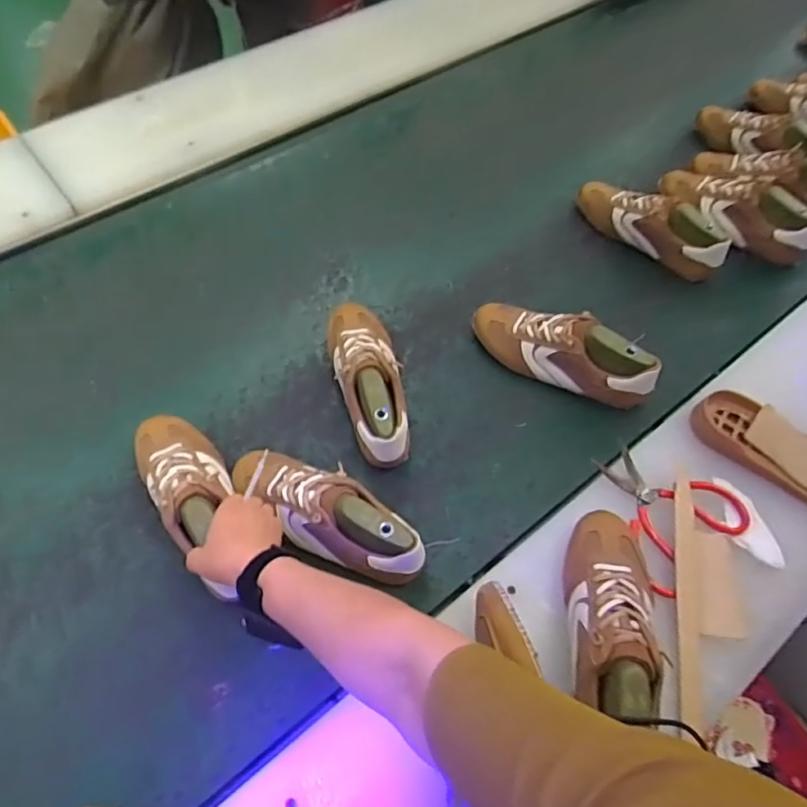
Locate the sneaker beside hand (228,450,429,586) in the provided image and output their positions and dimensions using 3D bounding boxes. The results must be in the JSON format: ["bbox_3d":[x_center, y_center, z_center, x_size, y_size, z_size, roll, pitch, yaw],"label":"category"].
[{"bbox_3d":[-0.100,0.130,0.672,0.263,0.091,0.084,26,60,22],"label":"sneaker beside hand"}]

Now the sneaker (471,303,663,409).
[{"bbox_3d":[0.222,-0.076,0.798,0.263,0.095,0.081,26,61,14],"label":"sneaker"}]

